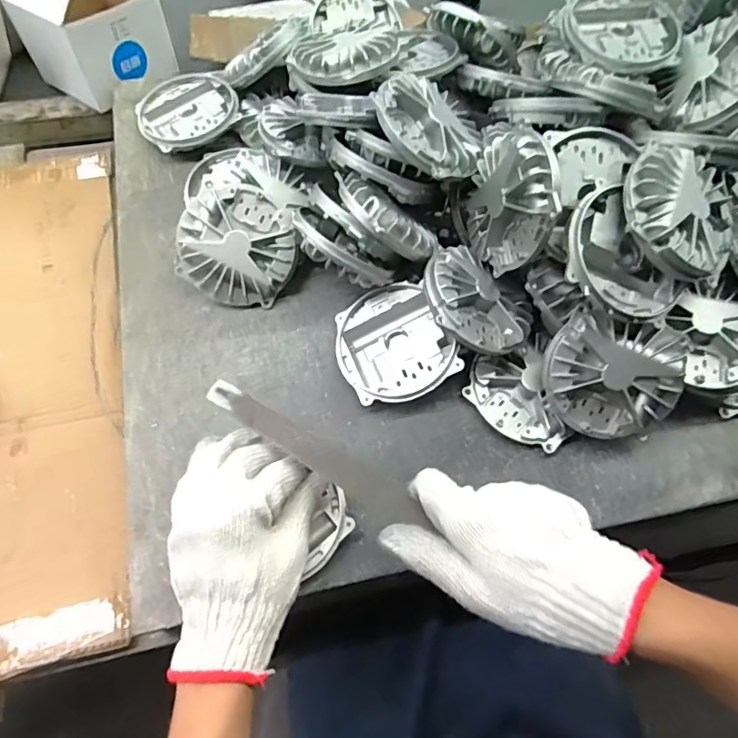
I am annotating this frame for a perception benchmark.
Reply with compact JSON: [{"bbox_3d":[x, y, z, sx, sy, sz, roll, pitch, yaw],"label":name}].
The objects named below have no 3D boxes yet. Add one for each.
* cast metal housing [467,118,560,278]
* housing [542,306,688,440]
[{"bbox_3d":[0.116,-0.138,0.432,0.041,0.094,0.104,-5,66,-5],"label":"cast metal housing"},{"bbox_3d":[0.201,0.006,0.436,0.104,0.035,0.097,16,107,7],"label":"housing"}]

